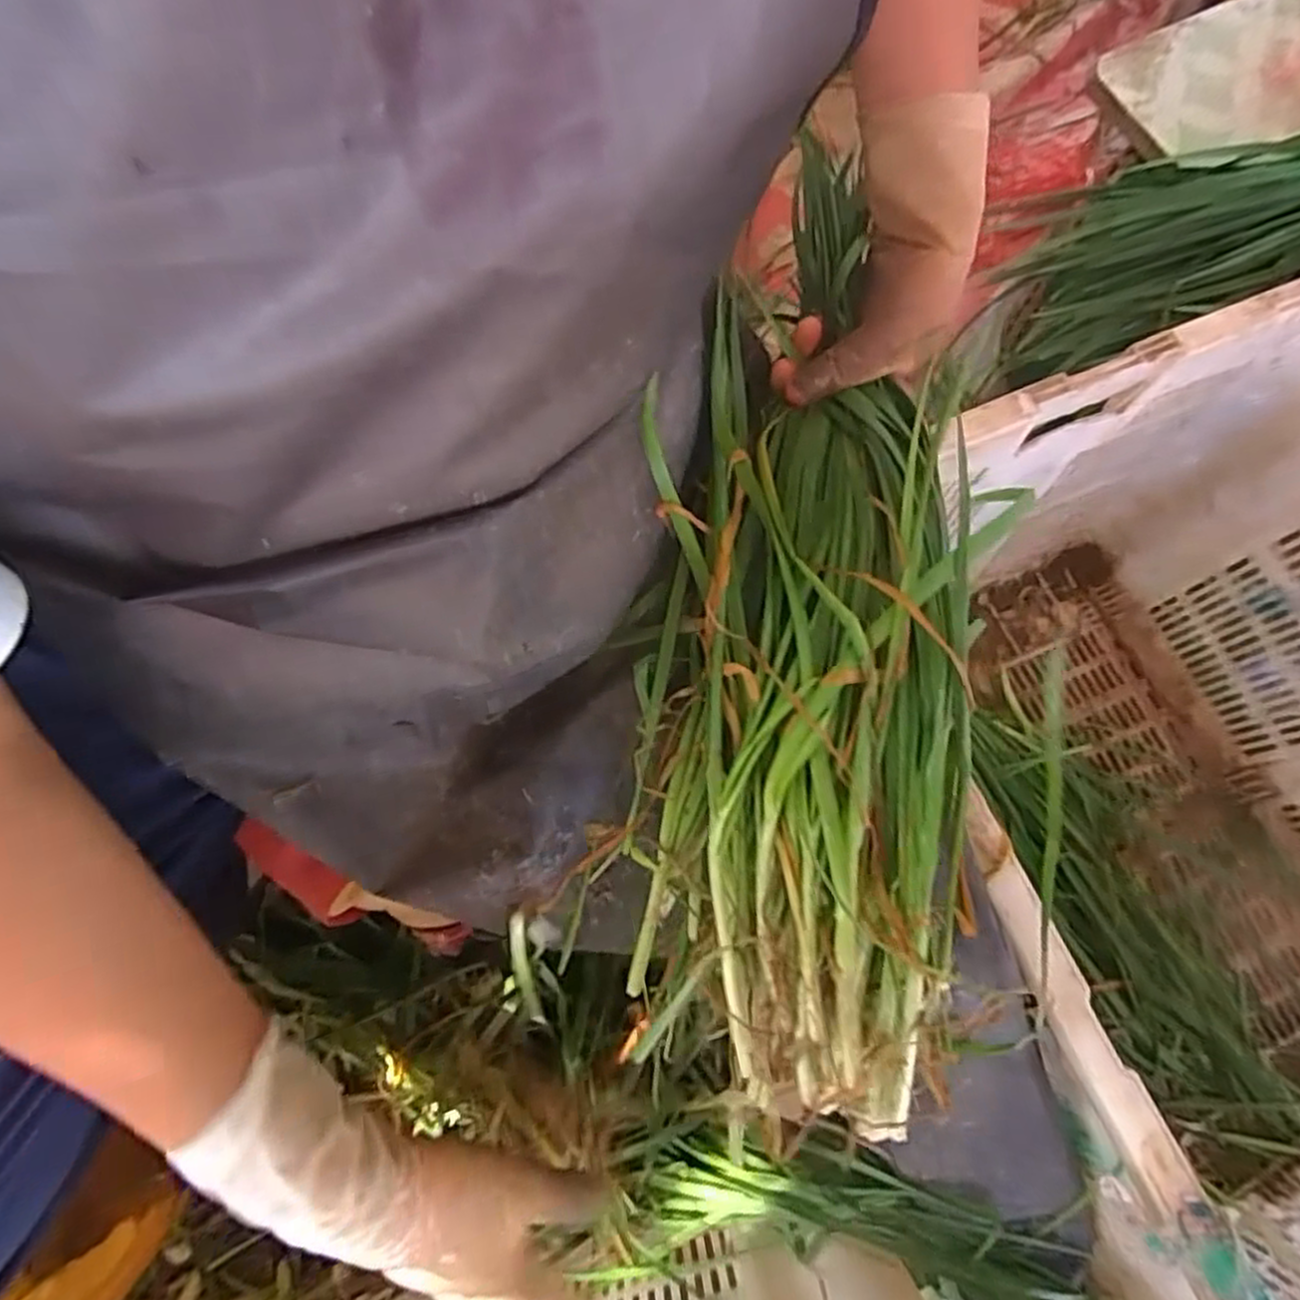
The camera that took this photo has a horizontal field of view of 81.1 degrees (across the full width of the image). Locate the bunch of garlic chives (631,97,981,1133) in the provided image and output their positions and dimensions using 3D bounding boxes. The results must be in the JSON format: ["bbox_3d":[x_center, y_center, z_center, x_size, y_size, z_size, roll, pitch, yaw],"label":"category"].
[{"bbox_3d":[0.073,-0.035,0.386,0.156,0.072,0.482,3,75,0],"label":"bunch of garlic chives"}]

